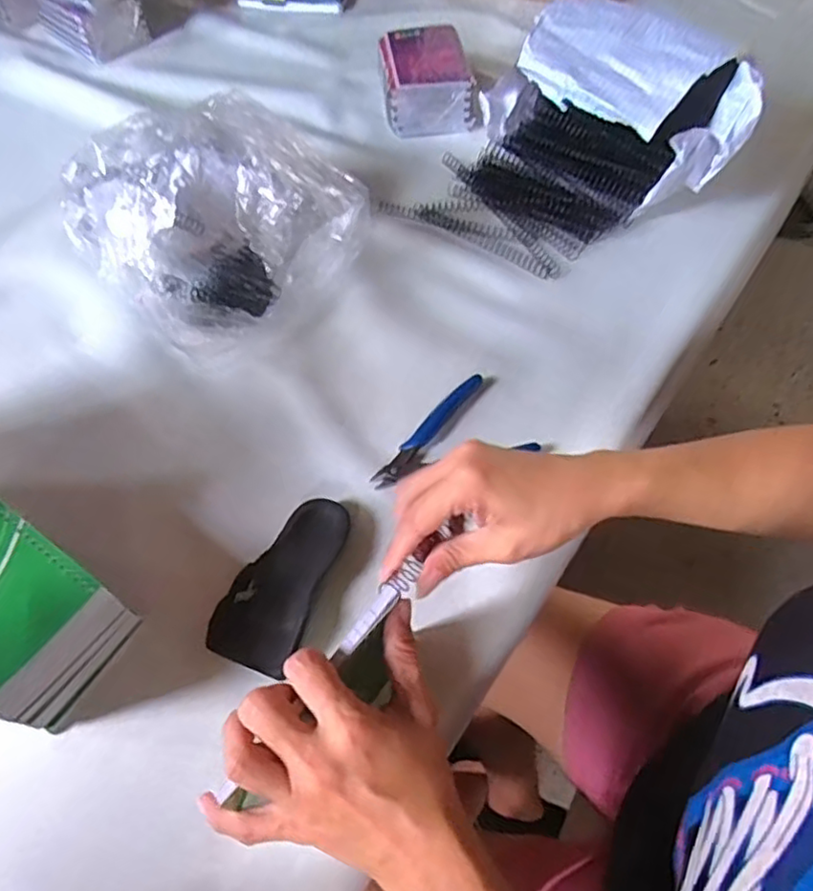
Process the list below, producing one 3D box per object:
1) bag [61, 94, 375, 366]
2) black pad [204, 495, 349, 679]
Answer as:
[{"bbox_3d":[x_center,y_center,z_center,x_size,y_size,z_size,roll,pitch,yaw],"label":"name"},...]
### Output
[{"bbox_3d":[-0.161,-0.197,0.560,0.188,0.123,0.208,37,65,23],"label":"bag"},{"bbox_3d":[-0.083,0.088,0.428,0.055,0.017,0.117,18,59,13],"label":"black pad"}]

